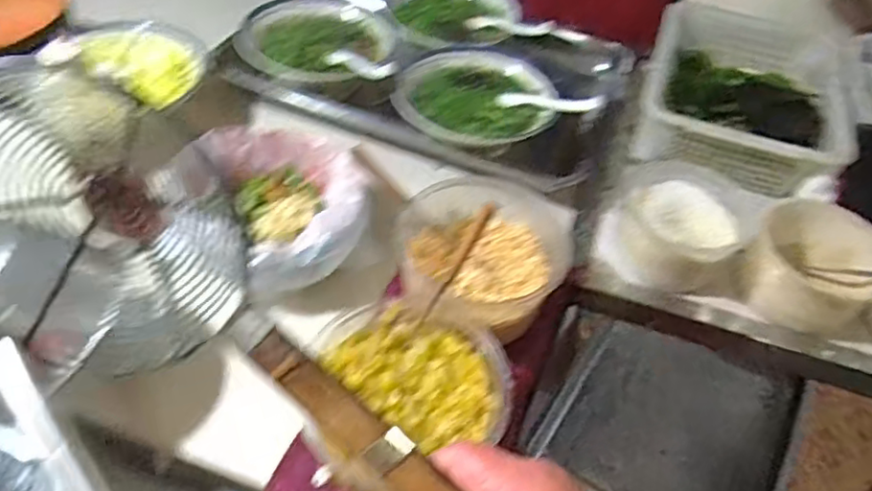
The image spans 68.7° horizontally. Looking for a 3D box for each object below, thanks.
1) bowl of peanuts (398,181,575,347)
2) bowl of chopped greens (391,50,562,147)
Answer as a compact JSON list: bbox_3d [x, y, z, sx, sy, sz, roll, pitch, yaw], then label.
[{"bbox_3d":[0.042,0.009,0.601,0.154,0.063,0.171,20,48,11],"label":"bowl of peanuts"},{"bbox_3d":[0.048,-0.172,0.762,0.185,0.049,0.169,3,47,-4],"label":"bowl of chopped greens"}]

